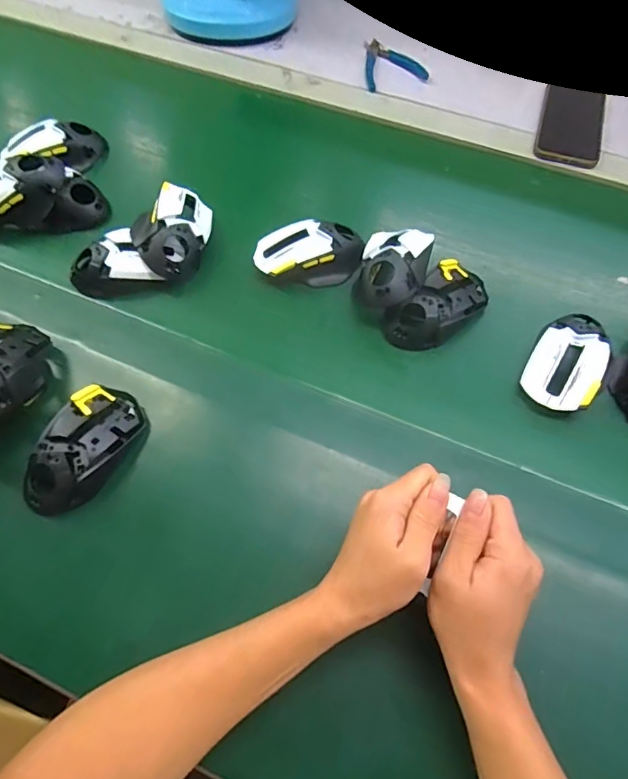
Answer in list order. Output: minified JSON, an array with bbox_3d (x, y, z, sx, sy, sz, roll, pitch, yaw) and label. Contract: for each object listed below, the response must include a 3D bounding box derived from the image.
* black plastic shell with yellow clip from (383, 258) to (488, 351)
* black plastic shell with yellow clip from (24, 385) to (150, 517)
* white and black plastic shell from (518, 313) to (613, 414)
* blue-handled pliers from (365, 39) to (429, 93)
[{"bbox_3d":[0.127,-0.085,0.514,0.116,0.032,0.061,-39,68,-18],"label":"black plastic shell with yellow clip"},{"bbox_3d":[-0.202,0.052,0.445,0.064,0.035,0.119,30,66,16],"label":"black plastic shell with yellow clip"},{"bbox_3d":[0.242,-0.031,0.483,0.063,0.033,0.111,25,65,14],"label":"white and black plastic shell"},{"bbox_3d":[0.101,-0.464,0.720,0.084,0.008,0.106,-17,63,-8],"label":"blue-handled pliers"}]

